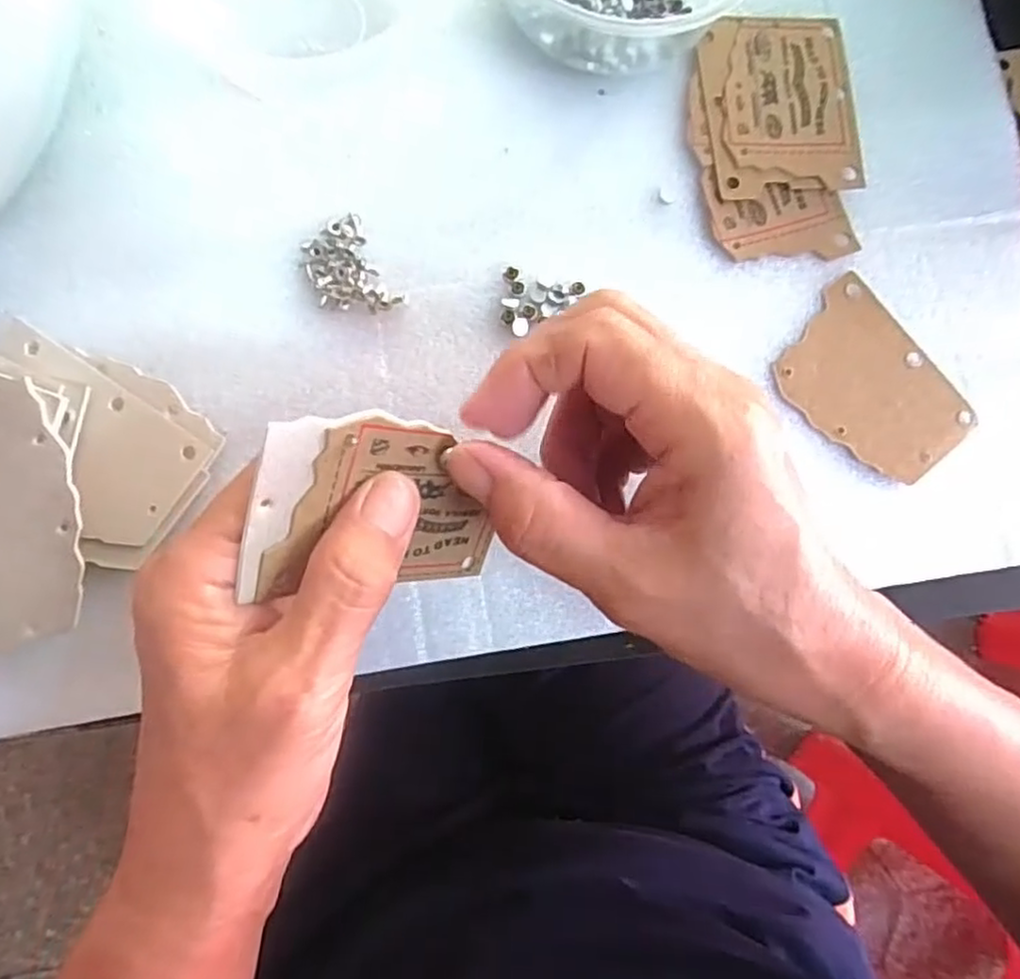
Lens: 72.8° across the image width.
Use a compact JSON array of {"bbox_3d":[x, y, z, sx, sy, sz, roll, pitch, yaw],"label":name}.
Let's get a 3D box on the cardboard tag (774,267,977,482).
[{"bbox_3d":[0.142,-0.041,0.271,0.054,0.004,0.074,-41,87,-8],"label":"cardboard tag"}]

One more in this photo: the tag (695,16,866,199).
[{"bbox_3d":[0.111,-0.160,0.285,0.062,0.005,0.079,-6,83,-5],"label":"tag"}]

